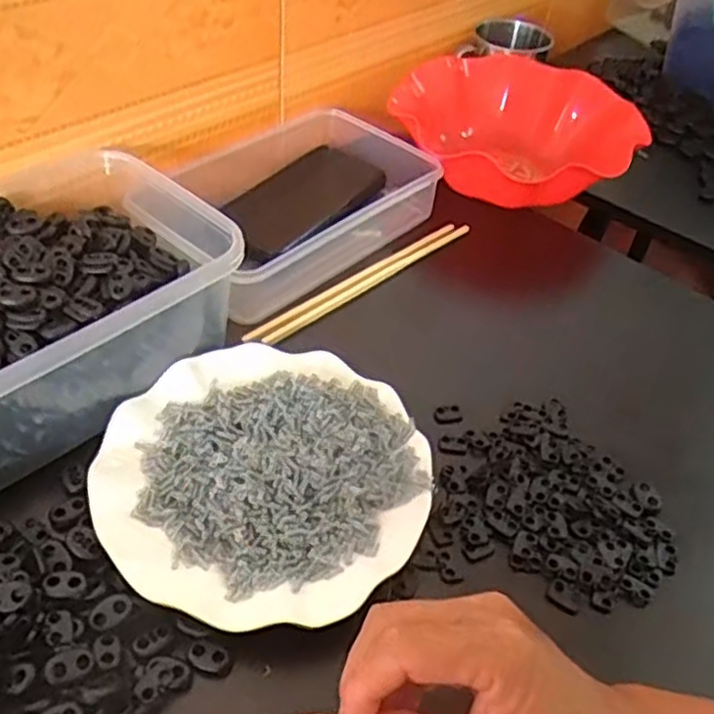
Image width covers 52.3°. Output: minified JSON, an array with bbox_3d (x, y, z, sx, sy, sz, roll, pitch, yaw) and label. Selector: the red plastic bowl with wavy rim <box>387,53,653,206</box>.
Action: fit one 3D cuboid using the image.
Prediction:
[{"bbox_3d":[0.149,-0.214,0.703,0.226,0.069,0.218,11,45,4],"label":"red plastic bowl with wavy rim"}]

